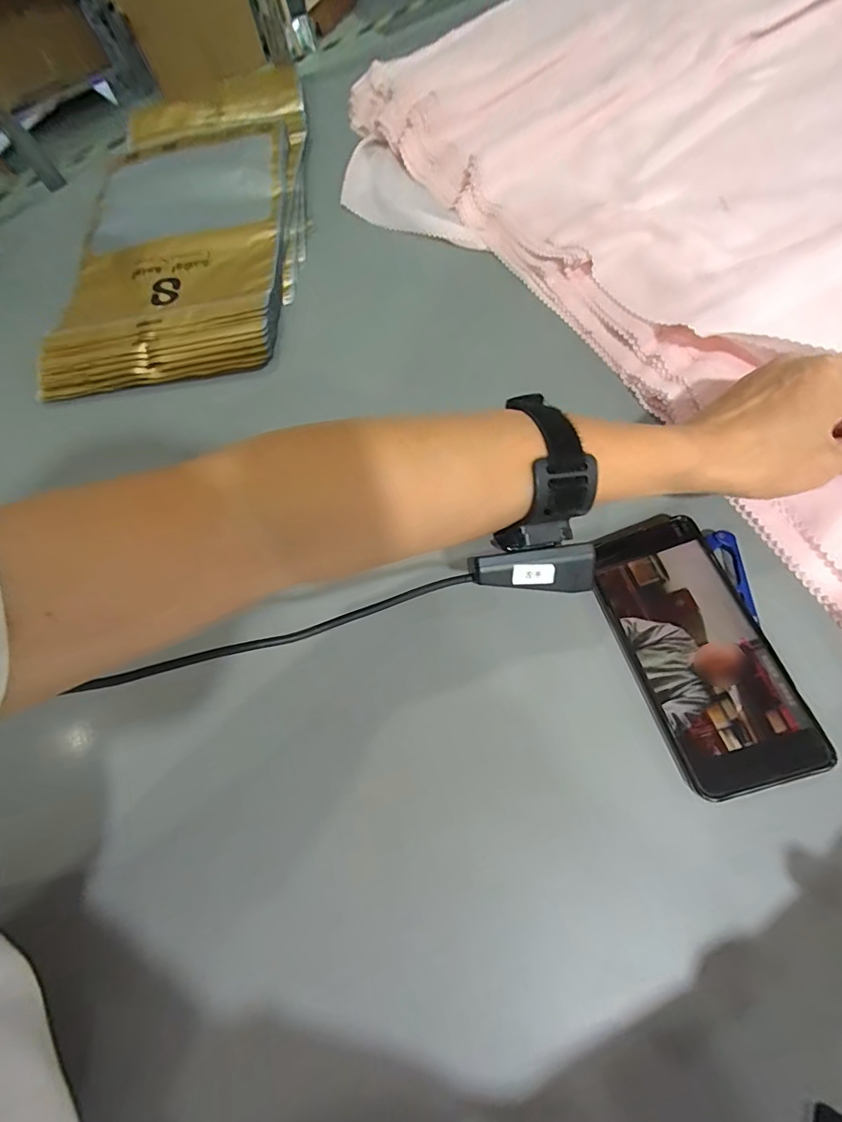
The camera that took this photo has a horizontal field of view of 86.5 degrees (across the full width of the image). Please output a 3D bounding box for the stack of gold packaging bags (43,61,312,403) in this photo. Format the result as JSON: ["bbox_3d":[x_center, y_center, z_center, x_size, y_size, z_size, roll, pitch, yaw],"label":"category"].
[{"bbox_3d":[-0.276,-0.420,0.519,0.269,0.035,0.509,-7,68,5],"label":"stack of gold packaging bags"}]

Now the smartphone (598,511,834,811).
[{"bbox_3d":[0.170,0.050,0.279,0.079,0.016,0.166,-19,67,0],"label":"smartphone"}]

